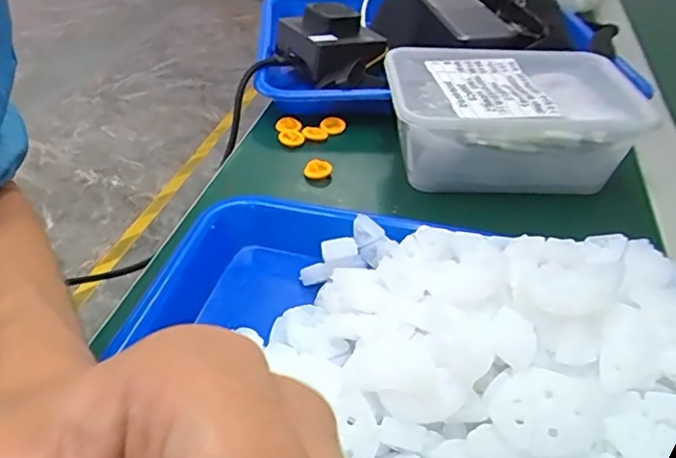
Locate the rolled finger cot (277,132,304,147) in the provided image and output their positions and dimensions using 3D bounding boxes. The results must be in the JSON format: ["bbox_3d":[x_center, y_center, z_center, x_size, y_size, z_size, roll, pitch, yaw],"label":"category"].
[{"bbox_3d":[-0.037,-0.070,0.456,0.020,0.004,0.020,0,39,-4],"label":"rolled finger cot"}]

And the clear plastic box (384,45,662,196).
[{"bbox_3d":[0.118,-0.077,0.428,0.166,0.073,0.113,1,39,-3],"label":"clear plastic box"}]

